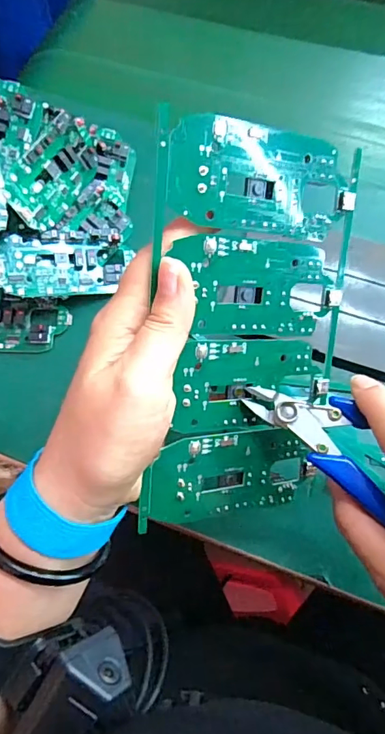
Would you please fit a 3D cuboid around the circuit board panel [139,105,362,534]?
[{"bbox_3d":[0.028,-0.015,0.231,0.105,0.005,0.187,-3,104,-26],"label":"circuit board panel"}]

